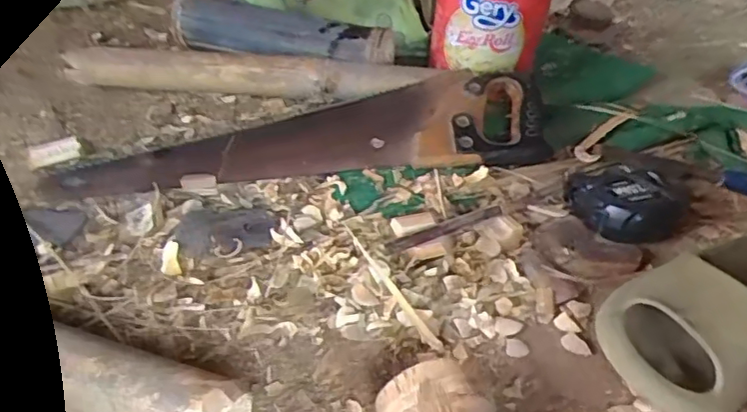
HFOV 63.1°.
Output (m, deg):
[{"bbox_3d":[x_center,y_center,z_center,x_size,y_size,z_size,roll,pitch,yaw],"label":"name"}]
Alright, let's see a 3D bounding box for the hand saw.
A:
[{"bbox_3d":[-0.058,-0.074,0.618,0.488,0.022,0.115,-7,56,-8],"label":"hand saw"}]

